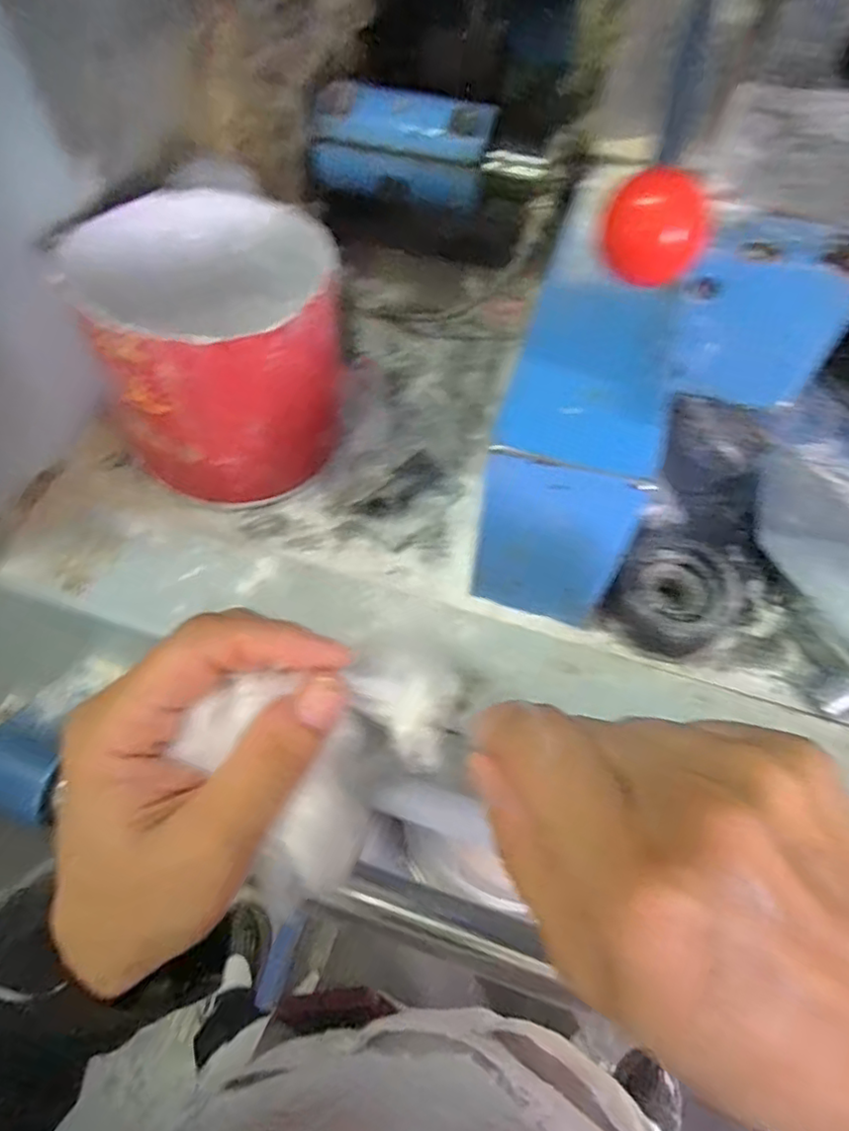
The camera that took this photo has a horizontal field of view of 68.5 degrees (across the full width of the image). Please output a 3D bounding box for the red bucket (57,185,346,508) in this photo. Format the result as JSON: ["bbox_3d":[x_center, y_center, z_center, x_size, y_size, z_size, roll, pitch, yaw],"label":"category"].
[{"bbox_3d":[-0.088,-0.092,0.274,0.092,0.089,0.103,-19,61,-13],"label":"red bucket"}]

